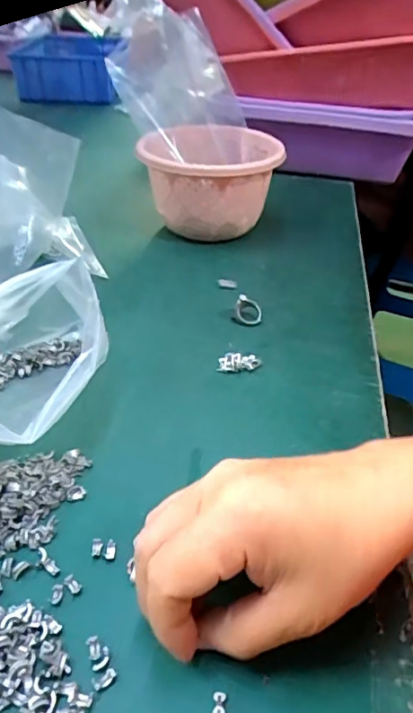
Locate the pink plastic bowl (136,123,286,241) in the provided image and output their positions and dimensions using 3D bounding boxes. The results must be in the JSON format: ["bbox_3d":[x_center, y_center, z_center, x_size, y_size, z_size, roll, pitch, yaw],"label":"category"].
[{"bbox_3d":[0.004,-0.181,0.556,0.133,0.092,0.137,2,37,-1],"label":"pink plastic bowl"}]

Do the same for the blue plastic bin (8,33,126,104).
[{"bbox_3d":[-0.279,-0.615,1.116,0.168,0.089,0.302,3,37,0],"label":"blue plastic bin"}]

